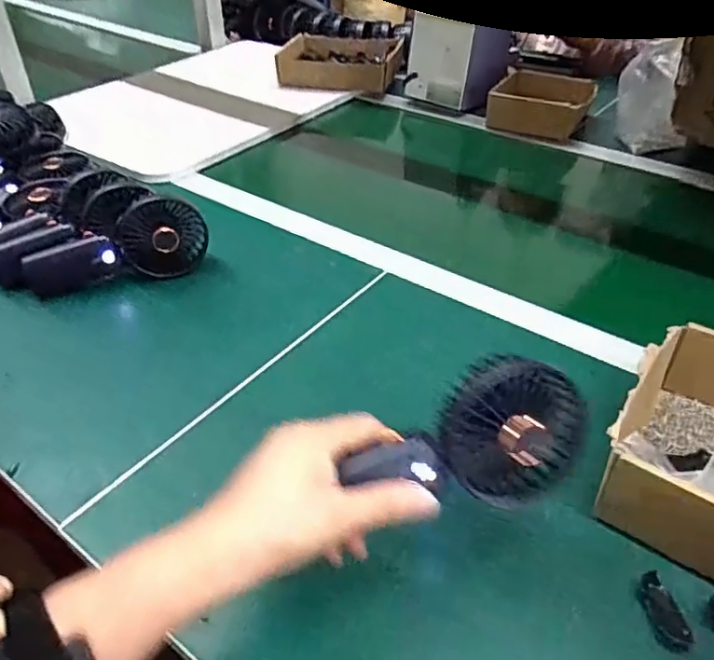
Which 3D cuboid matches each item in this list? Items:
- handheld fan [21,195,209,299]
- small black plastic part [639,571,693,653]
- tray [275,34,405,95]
[{"bbox_3d":[-0.266,-0.086,0.666,0.200,0.087,0.037,-10,41,-12],"label":"handheld fan"},{"bbox_3d":[0.193,0.177,0.379,0.022,0.007,0.046,-5,40,-6],"label":"small black plastic part"},{"bbox_3d":[-0.031,-0.533,1.206,0.233,0.057,0.188,9,41,10],"label":"tray"}]

